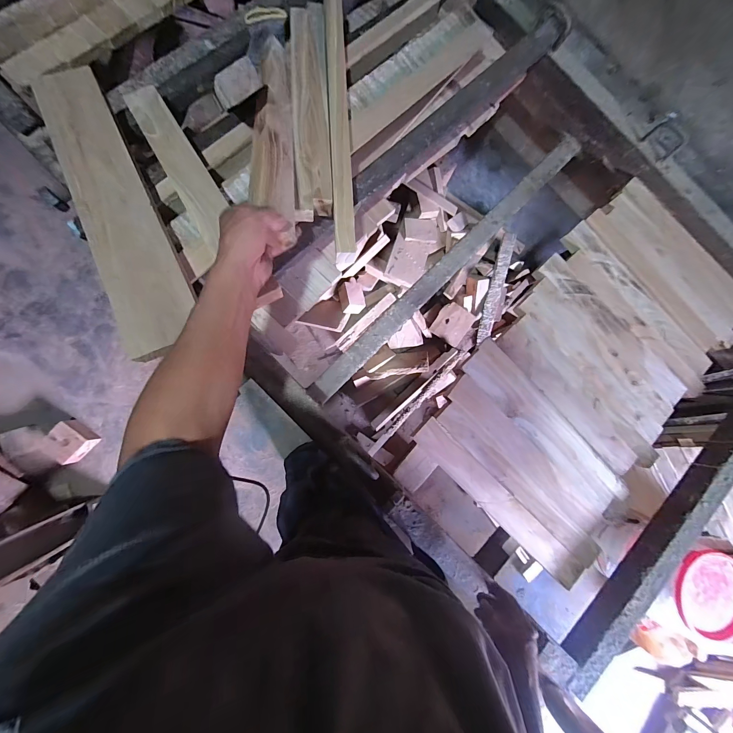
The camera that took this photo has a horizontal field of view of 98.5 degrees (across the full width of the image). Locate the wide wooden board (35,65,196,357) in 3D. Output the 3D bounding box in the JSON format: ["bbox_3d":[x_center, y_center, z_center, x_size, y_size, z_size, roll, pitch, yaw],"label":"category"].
[{"bbox_3d":[-0.383,-0.247,0.477,0.100,0.033,0.479,-24,82,-10],"label":"wide wooden board"}]

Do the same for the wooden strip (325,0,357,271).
[{"bbox_3d":[-0.048,-0.442,0.559,0.036,0.029,0.561,-2,84,-8],"label":"wooden strip"}]

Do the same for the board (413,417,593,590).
[{"bbox_3d":[0.279,0.287,0.665,0.442,0.025,0.064,44,81,0],"label":"board"}]

